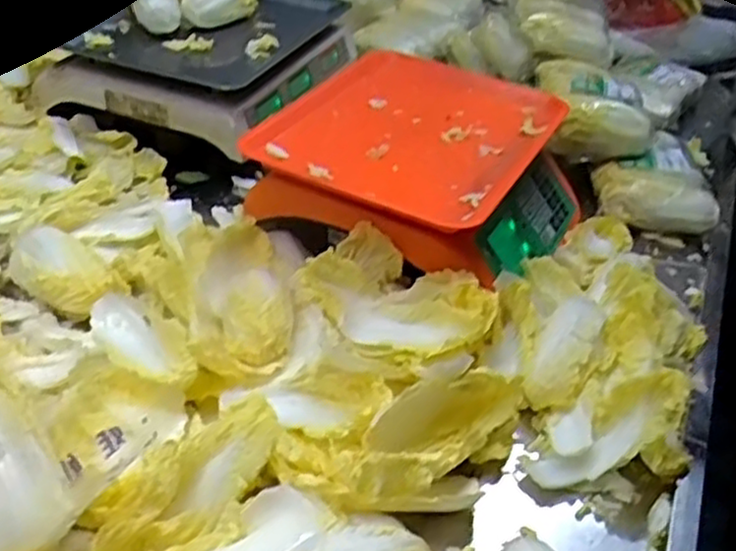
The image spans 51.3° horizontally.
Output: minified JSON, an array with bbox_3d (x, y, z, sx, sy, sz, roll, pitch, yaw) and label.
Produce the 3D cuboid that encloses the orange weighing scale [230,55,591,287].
[{"bbox_3d":[0.059,-0.107,0.765,0.277,0.093,0.279,23,40,19],"label":"orange weighing scale"}]

